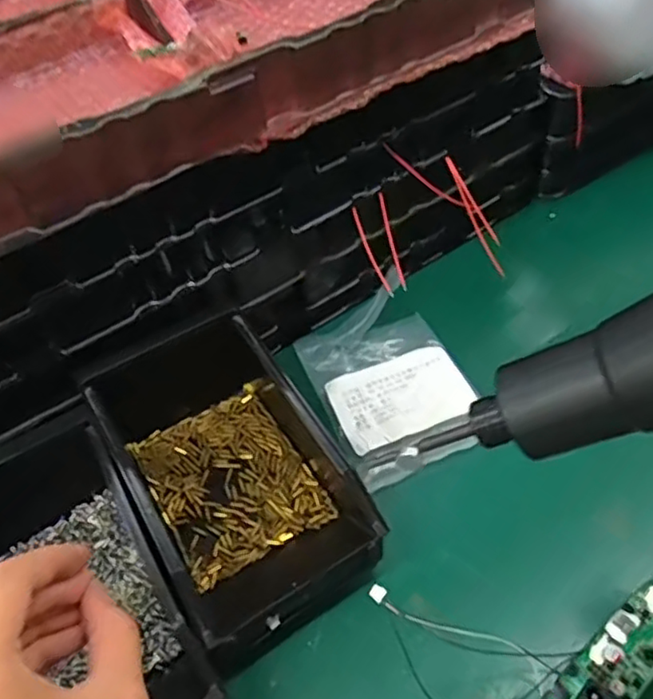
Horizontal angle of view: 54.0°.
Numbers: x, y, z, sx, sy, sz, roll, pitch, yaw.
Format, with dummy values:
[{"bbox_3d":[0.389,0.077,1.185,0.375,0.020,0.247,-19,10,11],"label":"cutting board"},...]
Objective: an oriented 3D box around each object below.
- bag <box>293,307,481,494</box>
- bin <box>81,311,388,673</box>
[{"bbox_3d":[0.042,0.022,0.436,0.095,0.009,0.138,-21,51,-10],"label":"bag"},{"bbox_3d":[-0.062,0.068,0.374,0.111,0.072,0.192,-28,53,-16],"label":"bin"}]

